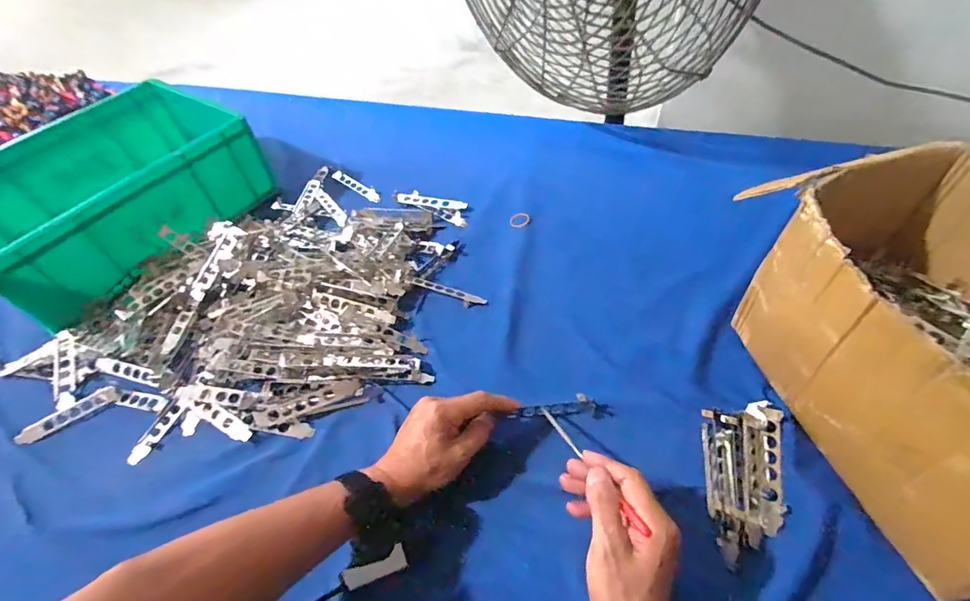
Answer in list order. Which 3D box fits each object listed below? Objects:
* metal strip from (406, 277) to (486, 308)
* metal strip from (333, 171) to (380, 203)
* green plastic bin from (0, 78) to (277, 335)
[{"bbox_3d":[-0.054,-0.012,0.631,0.115,0.005,0.019,20,69,12],"label":"metal strip"},{"bbox_3d":[-0.226,-0.202,0.818,0.125,0.008,0.025,29,57,26],"label":"metal strip"},{"bbox_3d":[-0.608,-0.173,0.764,0.347,0.150,0.408,29,57,26],"label":"green plastic bin"}]

